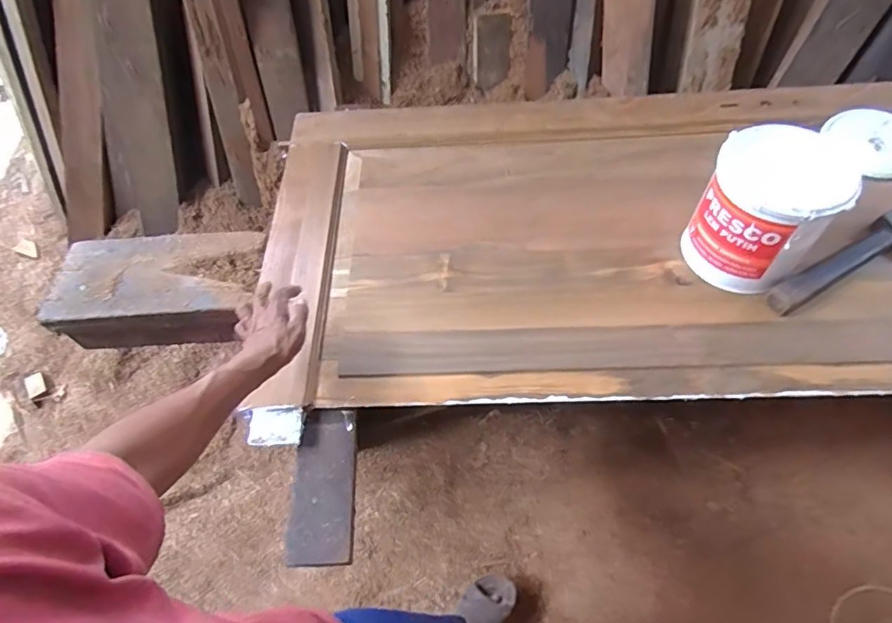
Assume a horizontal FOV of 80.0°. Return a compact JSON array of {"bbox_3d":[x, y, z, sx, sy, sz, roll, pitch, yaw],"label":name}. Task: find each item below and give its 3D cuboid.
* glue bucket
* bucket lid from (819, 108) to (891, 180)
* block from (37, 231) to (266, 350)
[{"bbox_3d":[0.479,-0.150,0.815,0.166,0.197,0.158,-2,58,3],"label":"glue bucket"},{"bbox_3d":[0.823,-0.326,1.009,0.175,0.016,0.175,-2,58,3],"label":"bucket lid"},{"bbox_3d":[-0.515,-0.046,0.979,0.341,0.112,0.184,-6,59,2],"label":"block"}]

